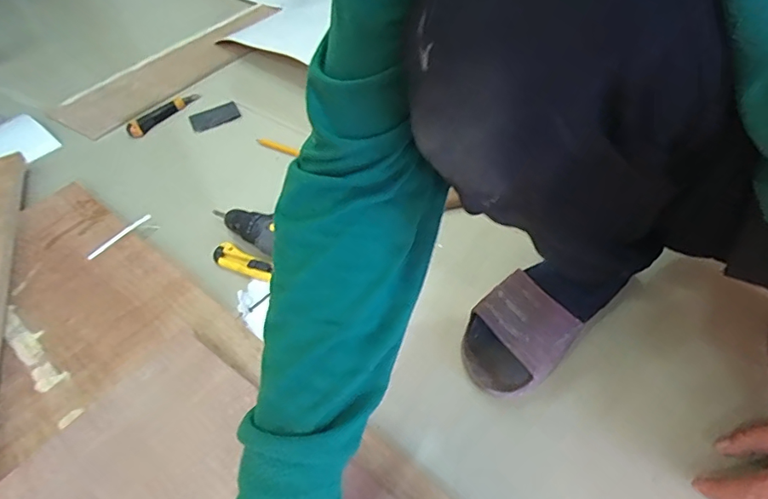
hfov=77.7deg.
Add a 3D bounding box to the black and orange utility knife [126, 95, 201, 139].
[{"bbox_3d":[-0.443,-0.276,0.959,0.036,0.021,0.162,22,53,27],"label":"black and orange utility knife"}]

